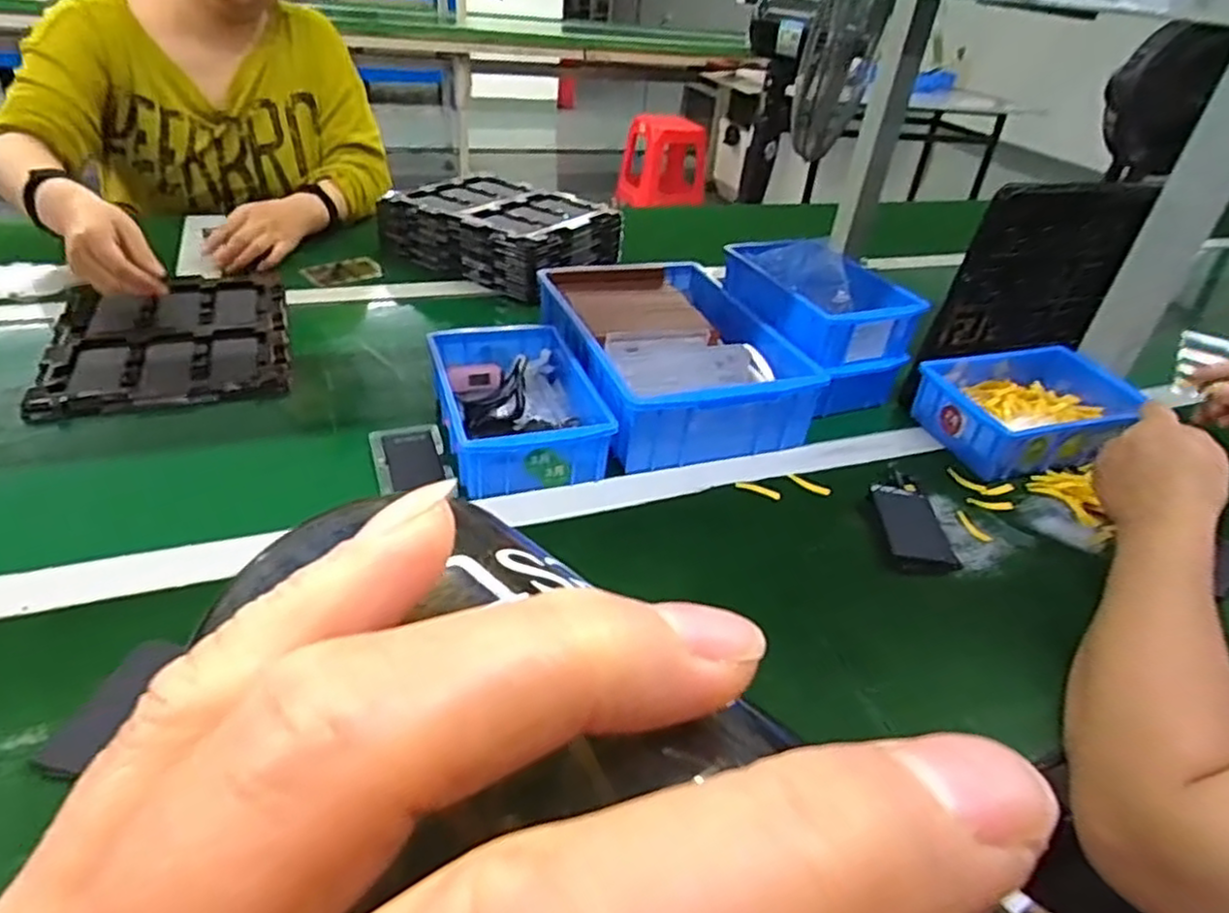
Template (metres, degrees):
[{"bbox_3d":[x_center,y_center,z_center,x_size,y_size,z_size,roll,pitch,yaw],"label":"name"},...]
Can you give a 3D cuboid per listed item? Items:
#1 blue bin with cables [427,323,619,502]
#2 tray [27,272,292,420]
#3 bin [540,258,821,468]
[{"bbox_3d":[-0.093,-0.049,0.674,0.132,0.064,0.195,-8,38,-20],"label":"blue bin with cables"},{"bbox_3d":[-0.470,-0.135,0.769,0.218,0.021,0.276,-8,38,-21],"label":"tray"},{"bbox_3d":[0.052,-0.113,0.767,0.214,0.082,0.310,-7,38,-19],"label":"bin"}]

